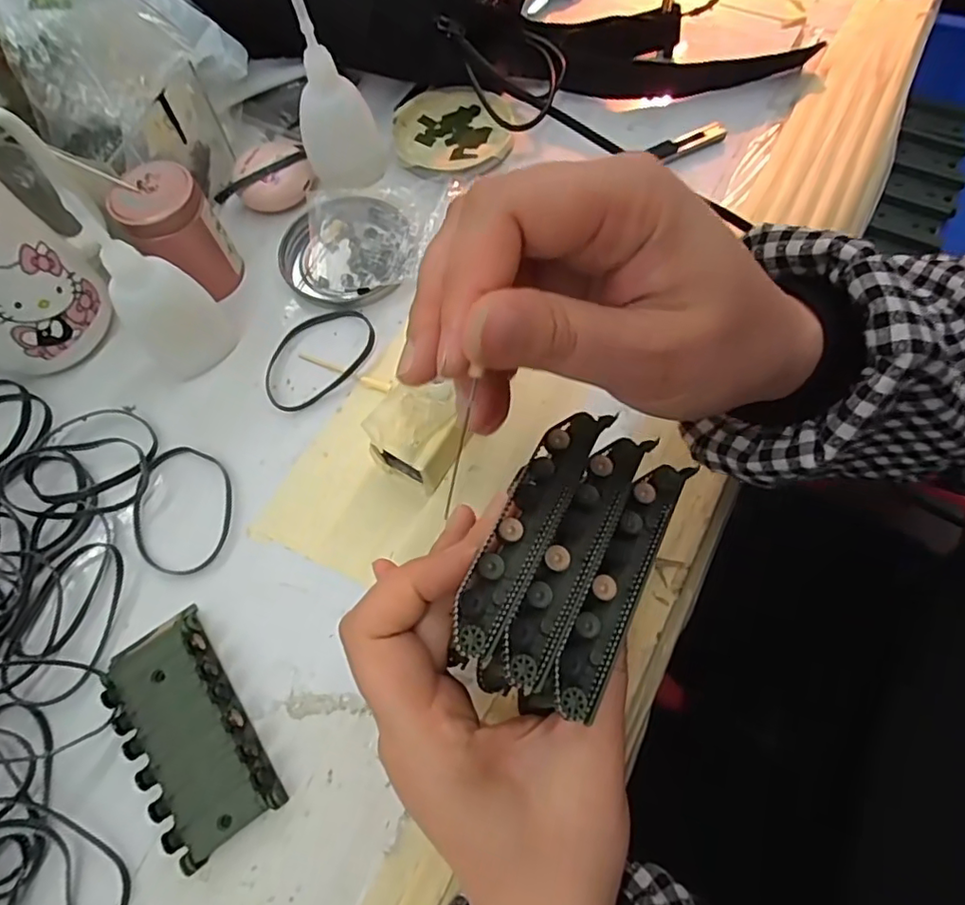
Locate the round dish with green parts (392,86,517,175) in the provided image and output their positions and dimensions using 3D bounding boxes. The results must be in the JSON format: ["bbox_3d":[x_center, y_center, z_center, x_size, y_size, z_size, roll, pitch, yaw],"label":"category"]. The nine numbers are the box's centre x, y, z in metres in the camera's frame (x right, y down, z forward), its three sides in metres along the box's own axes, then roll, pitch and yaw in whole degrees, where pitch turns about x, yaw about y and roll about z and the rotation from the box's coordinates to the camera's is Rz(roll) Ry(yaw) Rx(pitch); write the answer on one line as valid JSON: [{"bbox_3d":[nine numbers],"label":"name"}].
[{"bbox_3d":[-0.020,-0.212,0.389,0.078,0.013,0.076,-1,67,2],"label":"round dish with green parts"}]

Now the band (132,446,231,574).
[{"bbox_3d":[-0.151,0.028,0.293,0.048,0.005,0.067,-7,68,-5],"label":"band"}]

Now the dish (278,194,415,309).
[{"bbox_3d":[-0.082,-0.121,0.350,0.079,0.009,0.077,-1,67,2],"label":"dish"}]

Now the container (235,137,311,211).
[{"bbox_3d":[-0.132,-0.175,0.370,0.047,0.018,0.044,-1,67,2],"label":"container"}]

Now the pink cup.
[{"bbox_3d":[-0.169,-0.122,0.327,0.044,0.061,0.042,-1,67,2],"label":"pink cup"}]

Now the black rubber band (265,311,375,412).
[{"bbox_3d":[-0.093,-0.054,0.326,0.071,0.004,0.046,-39,70,-13],"label":"black rubber band"}]

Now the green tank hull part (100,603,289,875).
[{"bbox_3d":[-0.125,0.116,0.248,0.043,0.014,0.094,-34,69,-11],"label":"green tank hull part"}]

